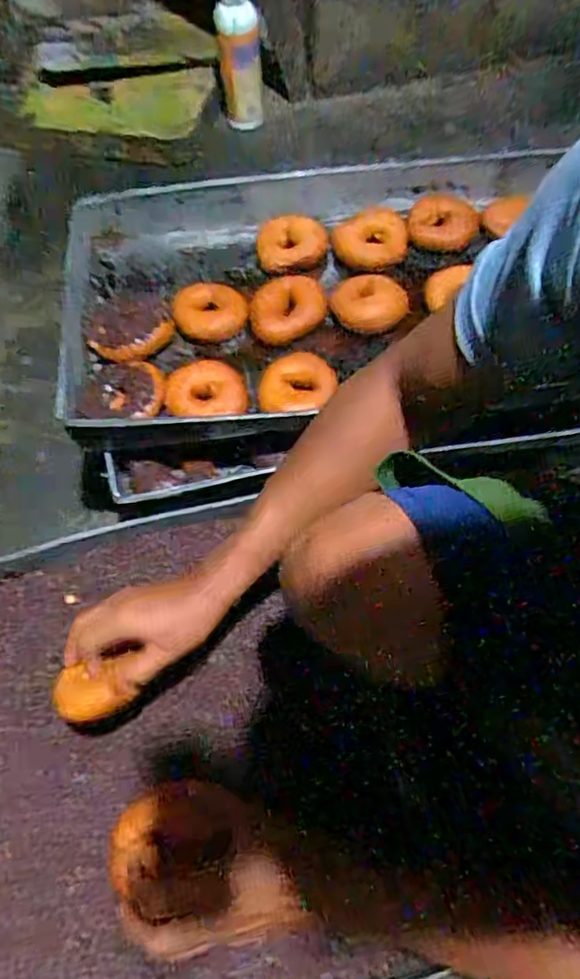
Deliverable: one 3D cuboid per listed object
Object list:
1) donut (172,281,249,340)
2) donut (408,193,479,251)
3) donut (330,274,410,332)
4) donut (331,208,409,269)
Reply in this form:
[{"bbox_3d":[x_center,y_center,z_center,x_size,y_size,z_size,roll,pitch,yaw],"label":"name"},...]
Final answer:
[{"bbox_3d":[-0.104,-0.231,0.803,0.096,0.039,0.085,-12,62,-4],"label":"donut"},{"bbox_3d":[0.209,-0.363,0.841,0.092,0.020,0.101,-1,62,2],"label":"donut"},{"bbox_3d":[0.099,-0.234,0.782,0.093,0.032,0.076,-11,62,-4],"label":"donut"},{"bbox_3d":[0.105,-0.337,0.824,0.096,0.022,0.094,-1,62,2],"label":"donut"}]

